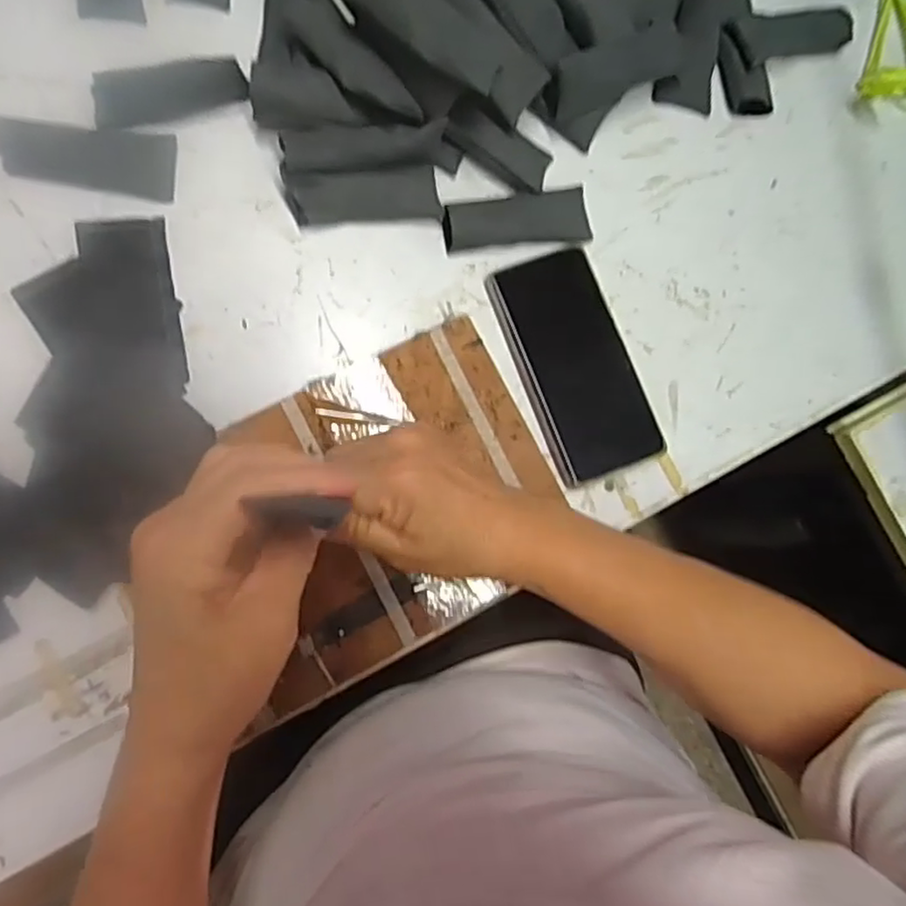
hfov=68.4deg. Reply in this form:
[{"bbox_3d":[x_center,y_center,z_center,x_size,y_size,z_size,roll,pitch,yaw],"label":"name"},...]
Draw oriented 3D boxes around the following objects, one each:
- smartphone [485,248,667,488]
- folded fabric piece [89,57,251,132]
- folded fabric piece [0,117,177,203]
[{"bbox_3d":[0.085,-0.061,0.461,0.078,0.012,0.156,-21,86,-10],"label":"smartphone"},{"bbox_3d":[-0.193,-0.245,0.456,0.101,0.008,0.041,-13,85,-9],"label":"folded fabric piece"},{"bbox_3d":[-0.238,-0.192,0.434,0.106,0.015,0.043,1,83,-8],"label":"folded fabric piece"}]

